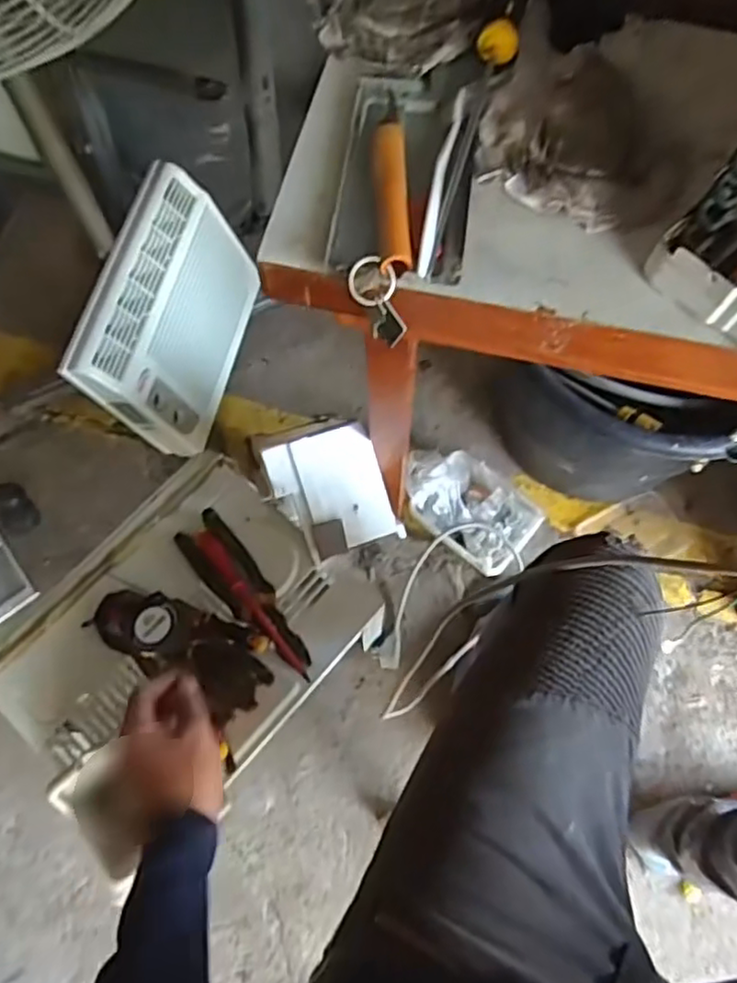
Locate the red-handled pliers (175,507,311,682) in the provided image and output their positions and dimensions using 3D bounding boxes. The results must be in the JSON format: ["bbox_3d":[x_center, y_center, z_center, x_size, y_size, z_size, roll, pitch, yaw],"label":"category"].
[{"bbox_3d":[-0.153,0.130,0.813,0.063,0.030,0.237,-37,75,-11],"label":"red-handled pliers"}]

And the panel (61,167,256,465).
[{"bbox_3d":[-0.315,-0.298,1.098,0.066,0.280,0.410,5,71,30],"label":"panel"}]

